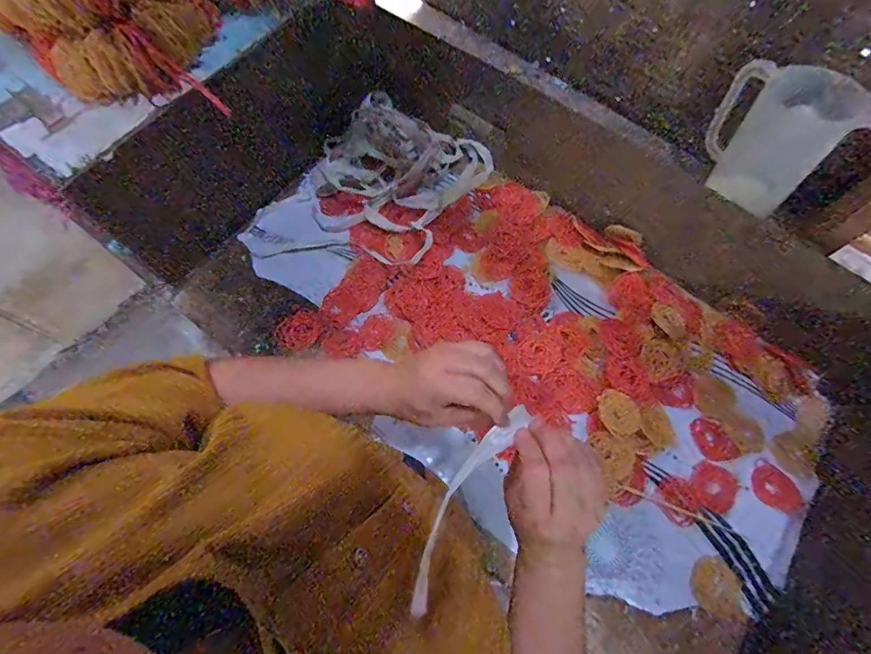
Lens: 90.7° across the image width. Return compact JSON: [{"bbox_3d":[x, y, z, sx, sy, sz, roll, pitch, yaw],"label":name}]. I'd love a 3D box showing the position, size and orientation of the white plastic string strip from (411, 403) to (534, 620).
[{"bbox_3d":[0.024,0.115,0.302,0.026,0.018,0.163,32,48,10],"label":"white plastic string strip"}]

